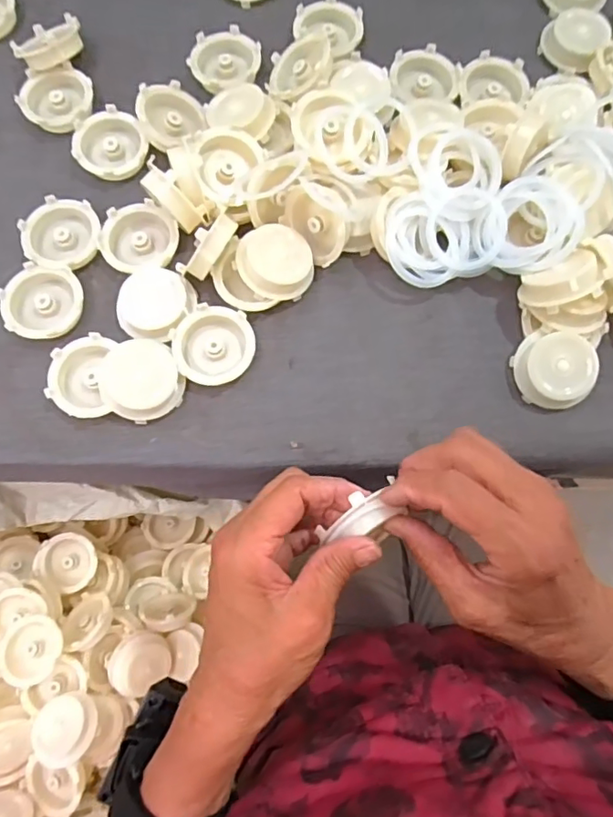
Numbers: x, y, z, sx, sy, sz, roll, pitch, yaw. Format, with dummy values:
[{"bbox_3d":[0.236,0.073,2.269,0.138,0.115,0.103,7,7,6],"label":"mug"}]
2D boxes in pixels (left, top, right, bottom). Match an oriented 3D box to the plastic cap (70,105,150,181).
[{"bbox_3d":[-0.156,-0.209,0.436,0.055,0.021,0.058,0,75,-1],"label":"plastic cap"}]

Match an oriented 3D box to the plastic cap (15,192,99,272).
[{"bbox_3d":[-0.186,-0.132,0.418,0.057,0.019,0.059,-14,76,-4],"label":"plastic cap"}]

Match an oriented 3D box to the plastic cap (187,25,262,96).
[{"bbox_3d":[-0.069,-0.293,0.460,0.058,0.017,0.050,-15,76,-5],"label":"plastic cap"}]

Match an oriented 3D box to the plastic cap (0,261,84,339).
[{"bbox_3d":[-0.195,-0.077,0.401,0.056,0.017,0.055,0,75,-1],"label":"plastic cap"}]

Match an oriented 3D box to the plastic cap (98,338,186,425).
[{"bbox_3d":[-0.116,-0.021,0.382,0.053,0.014,0.056,0,75,-1],"label":"plastic cap"}]

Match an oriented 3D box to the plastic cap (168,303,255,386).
[{"bbox_3d":[-0.067,-0.046,0.396,0.057,0.016,0.058,0,75,-1],"label":"plastic cap"}]

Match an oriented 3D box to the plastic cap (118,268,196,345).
[{"bbox_3d":[-0.112,-0.077,0.401,0.050,0.016,0.054,0,75,-1],"label":"plastic cap"}]

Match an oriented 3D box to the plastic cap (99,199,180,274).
[{"bbox_3d":[-0.127,-0.128,0.416,0.056,0.018,0.057,0,75,-1],"label":"plastic cap"}]

